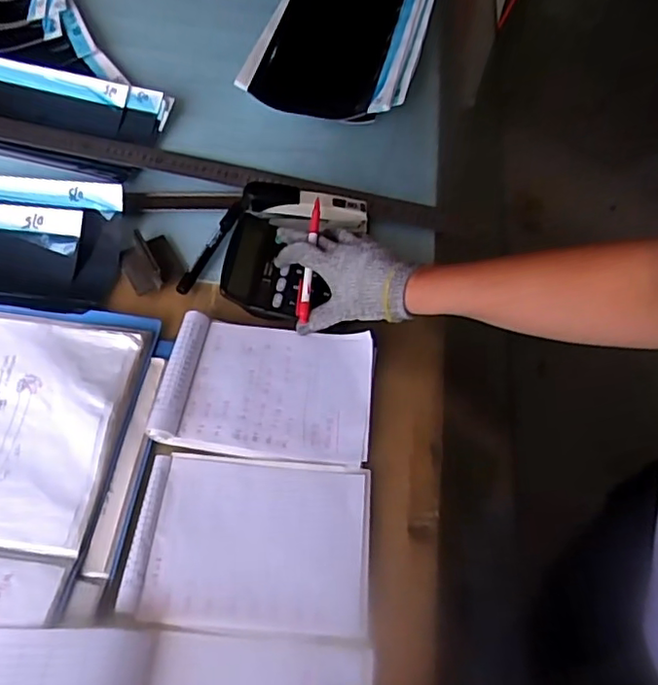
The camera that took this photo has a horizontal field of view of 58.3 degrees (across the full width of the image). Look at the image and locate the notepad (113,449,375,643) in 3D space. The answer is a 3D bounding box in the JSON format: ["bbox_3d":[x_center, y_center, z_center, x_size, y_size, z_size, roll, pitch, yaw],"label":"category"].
[{"bbox_3d":[-0.065,0.168,0.508,0.199,0.014,0.143,4,57,1],"label":"notepad"}]

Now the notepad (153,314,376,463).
[{"bbox_3d":[-0.059,0.040,0.584,0.199,0.025,0.142,6,57,2],"label":"notepad"}]

